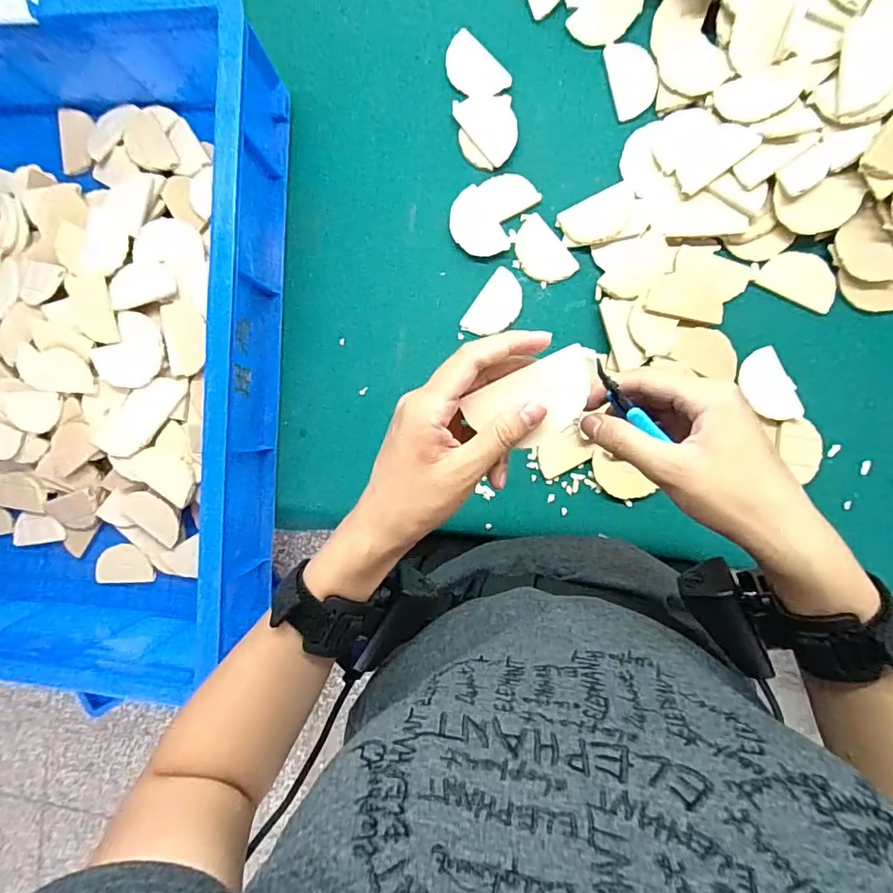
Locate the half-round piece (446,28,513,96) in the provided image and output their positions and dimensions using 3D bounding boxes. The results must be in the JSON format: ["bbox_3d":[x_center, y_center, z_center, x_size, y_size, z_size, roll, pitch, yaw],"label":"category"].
[{"bbox_3d":[0.026,-0.372,0.488,0.045,0.005,0.068,-41,86,7],"label":"half-round piece"}]

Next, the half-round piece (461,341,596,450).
[{"bbox_3d":[0.049,-0.022,0.270,0.073,0.004,0.041,-25,104,9],"label":"half-round piece"}]

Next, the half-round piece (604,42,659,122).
[{"bbox_3d":[0.179,-0.352,0.473,0.040,0.008,0.070,-12,90,8],"label":"half-round piece"}]

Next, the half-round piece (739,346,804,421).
[{"bbox_3d":[0.304,-0.056,0.463,0.040,0.011,0.069,-31,88,8],"label":"half-round piece"}]

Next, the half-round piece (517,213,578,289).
[{"bbox_3d":[0.093,-0.192,0.492,0.042,0.004,0.072,-37,87,7],"label":"half-round piece"}]

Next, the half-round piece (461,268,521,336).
[{"bbox_3d":[0.051,-0.141,0.499,0.042,0.005,0.070,33,96,5],"label":"half-round piece"}]

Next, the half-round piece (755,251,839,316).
[{"bbox_3d":[0.330,-0.156,0.459,0.068,0.004,0.041,30,95,6],"label":"half-round piece"}]

